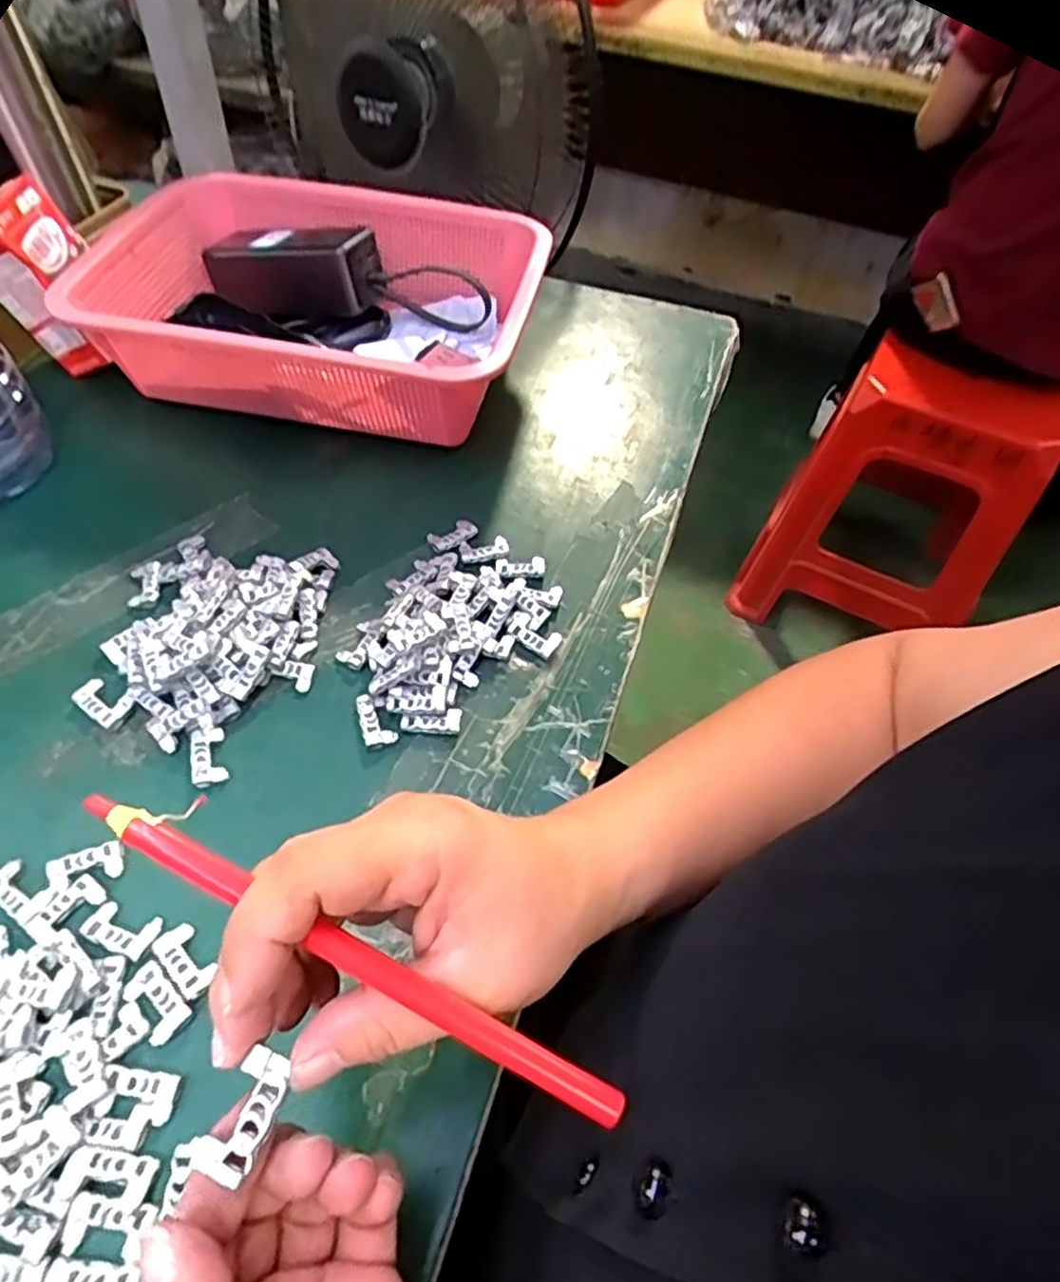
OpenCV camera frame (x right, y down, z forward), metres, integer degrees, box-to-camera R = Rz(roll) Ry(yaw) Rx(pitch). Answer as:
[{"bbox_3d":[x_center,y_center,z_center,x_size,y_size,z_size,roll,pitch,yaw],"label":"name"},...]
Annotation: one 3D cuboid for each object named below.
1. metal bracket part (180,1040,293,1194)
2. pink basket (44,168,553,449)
[{"bbox_3d":[-0.075,0.125,0.193,0.015,0.004,0.028,23,59,13],"label":"metal bracket part"},{"bbox_3d":[-0.145,-0.243,0.538,0.294,0.090,0.215,11,53,4],"label":"pink basket"}]

